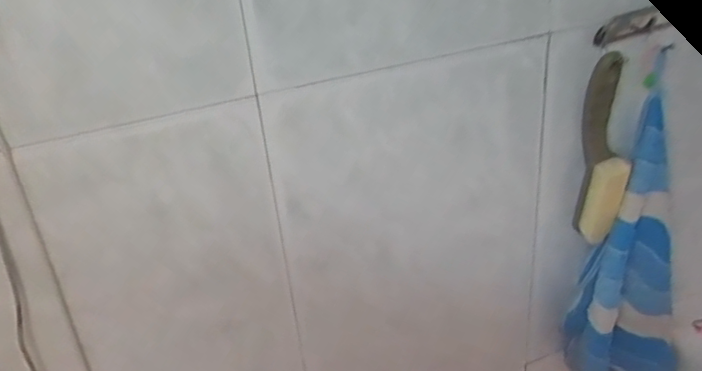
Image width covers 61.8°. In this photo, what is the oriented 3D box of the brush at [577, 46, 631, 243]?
[{"bbox_3d":[0.289,-0.039,0.667,0.055,0.208,0.048,9,31,23],"label":"brush"}]

